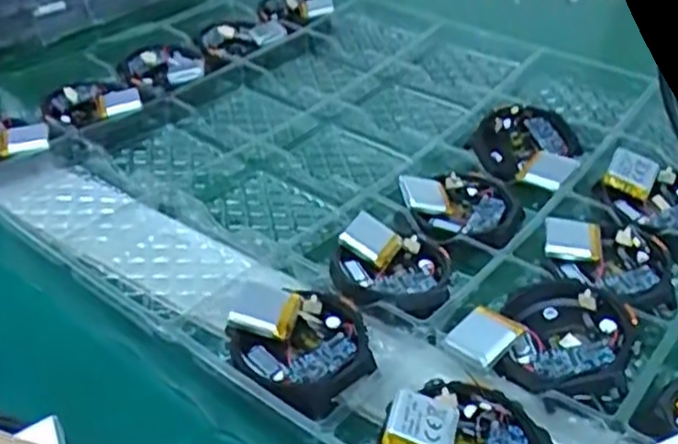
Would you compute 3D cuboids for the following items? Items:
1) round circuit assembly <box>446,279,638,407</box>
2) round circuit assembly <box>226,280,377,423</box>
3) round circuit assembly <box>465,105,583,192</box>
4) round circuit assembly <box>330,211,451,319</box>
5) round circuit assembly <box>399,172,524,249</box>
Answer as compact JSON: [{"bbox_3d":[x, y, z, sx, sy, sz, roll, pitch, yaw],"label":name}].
[{"bbox_3d":[0.075,0.039,0.260,0.057,0.014,0.049,17,43,21],"label":"round circuit assembly"},{"bbox_3d":[-0.014,0.043,0.258,0.053,0.018,0.045,28,48,31],"label":"round circuit assembly"},{"bbox_3d":[0.093,-0.039,0.359,0.052,0.014,0.053,-1,39,1],"label":"round circuit assembly"},{"bbox_3d":[0.021,0.018,0.292,0.046,0.013,0.054,2,39,4],"label":"round circuit assembly"},{"bbox_3d":[0.057,-0.005,0.327,0.049,0.015,0.049,-1,39,1],"label":"round circuit assembly"}]

